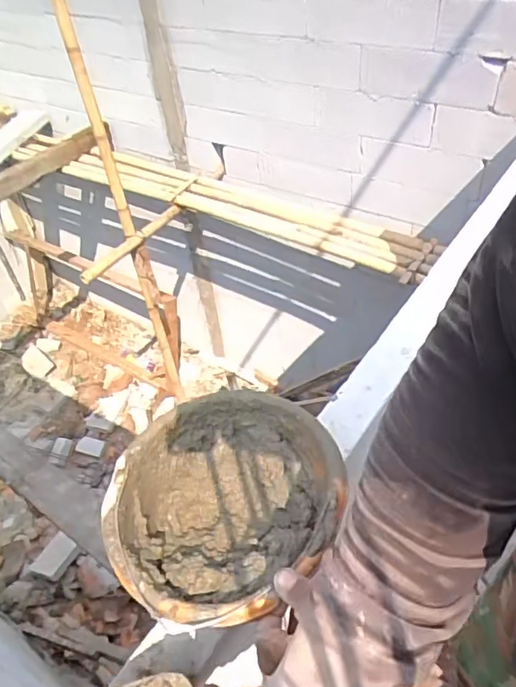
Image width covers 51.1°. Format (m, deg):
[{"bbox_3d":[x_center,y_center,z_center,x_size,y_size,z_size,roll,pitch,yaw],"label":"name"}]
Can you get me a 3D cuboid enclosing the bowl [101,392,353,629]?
[{"bbox_3d":[-0.031,0.187,0.591,0.230,0.115,0.251,-3,43,3],"label":"bowl"}]

